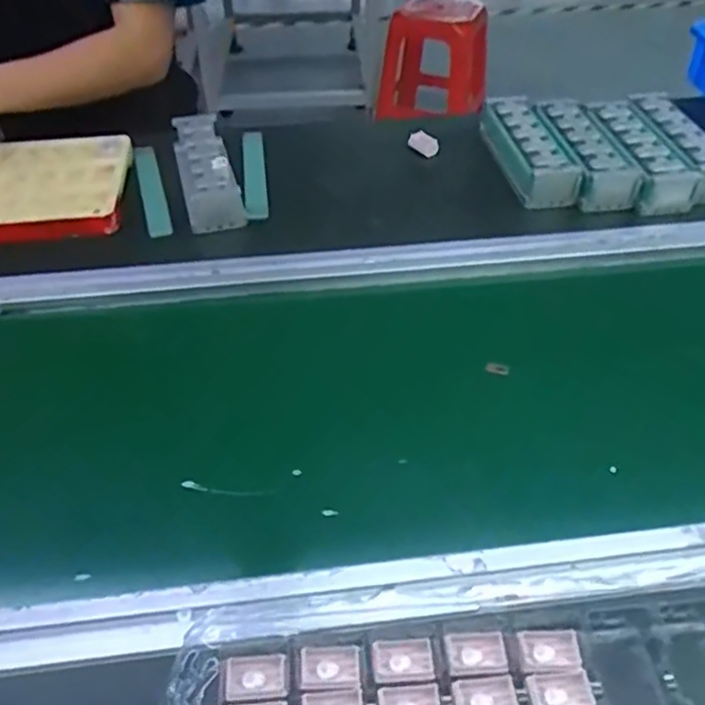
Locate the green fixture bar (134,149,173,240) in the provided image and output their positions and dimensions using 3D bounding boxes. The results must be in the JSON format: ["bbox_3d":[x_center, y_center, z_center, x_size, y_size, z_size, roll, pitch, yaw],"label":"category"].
[{"bbox_3d":[-0.235,-0.190,0.780,0.027,0.020,0.179,-13,46,-13],"label":"green fixture bar"}]

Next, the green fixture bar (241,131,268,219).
[{"bbox_3d":[-0.117,-0.212,0.791,0.026,0.011,0.197,-5,45,-5],"label":"green fixture bar"}]

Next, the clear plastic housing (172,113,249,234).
[{"bbox_3d":[-0.170,-0.211,0.762,0.060,0.045,0.194,-12,46,-12],"label":"clear plastic housing"}]

